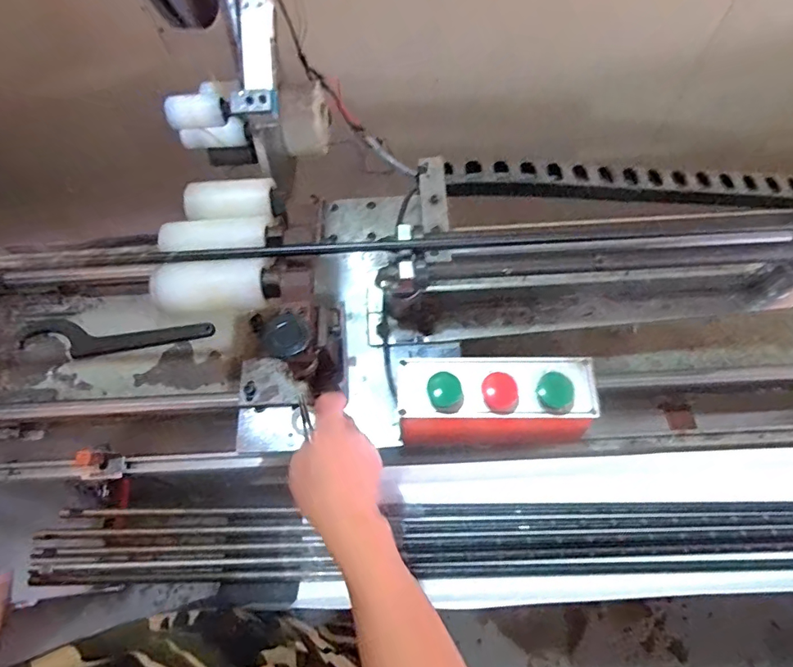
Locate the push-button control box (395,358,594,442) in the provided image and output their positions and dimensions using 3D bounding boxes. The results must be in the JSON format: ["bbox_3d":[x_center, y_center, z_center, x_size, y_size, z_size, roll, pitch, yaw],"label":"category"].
[{"bbox_3d":[0.114,0.077,0.572,0.219,0.096,0.080,0,63,2],"label":"push-button control box"}]

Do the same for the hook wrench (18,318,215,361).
[{"bbox_3d":[-0.452,0.010,0.785,0.303,0.014,0.061,2,63,3],"label":"hook wrench"}]

